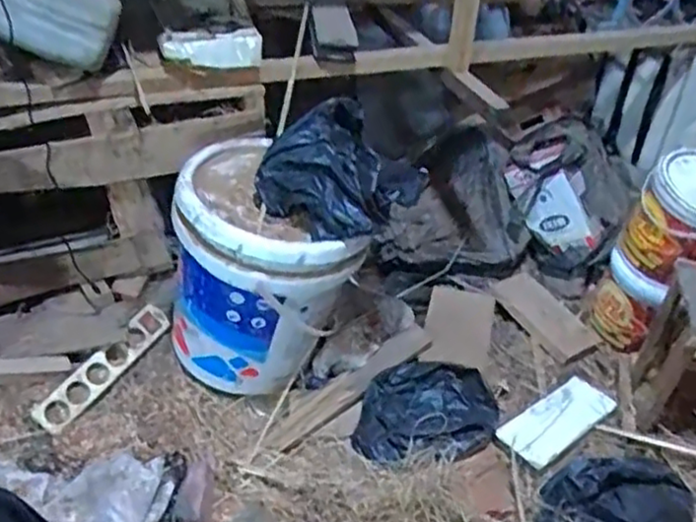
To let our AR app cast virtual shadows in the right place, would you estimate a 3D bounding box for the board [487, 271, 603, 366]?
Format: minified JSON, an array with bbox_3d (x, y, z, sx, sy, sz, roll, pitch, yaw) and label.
[{"bbox_3d":[0.395,0.112,1.386,0.122,0.014,0.219,-26,60,-33],"label":"board"}]

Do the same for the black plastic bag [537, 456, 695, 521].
[{"bbox_3d":[0.394,0.360,1.013,0.198,0.075,0.196,24,41,25],"label":"black plastic bag"}]

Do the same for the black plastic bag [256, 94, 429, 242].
[{"bbox_3d":[-0.012,-0.133,1.013,0.228,0.137,0.145,-10,39,-18],"label":"black plastic bag"}]

